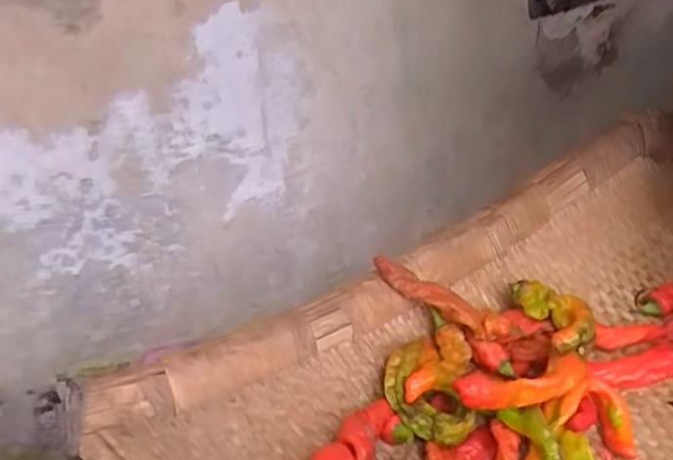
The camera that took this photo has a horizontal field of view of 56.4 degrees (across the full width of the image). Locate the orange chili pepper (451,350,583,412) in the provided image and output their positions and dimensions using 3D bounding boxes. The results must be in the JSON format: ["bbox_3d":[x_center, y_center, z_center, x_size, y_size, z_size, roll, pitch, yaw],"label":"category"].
[{"bbox_3d":[0.129,0.110,0.440,0.112,0.030,0.020,-3,22,-24],"label":"orange chili pepper"}]

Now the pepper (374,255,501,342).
[{"bbox_3d":[0.078,0.053,0.493,0.108,0.019,0.027,29,31,1],"label":"pepper"}]

